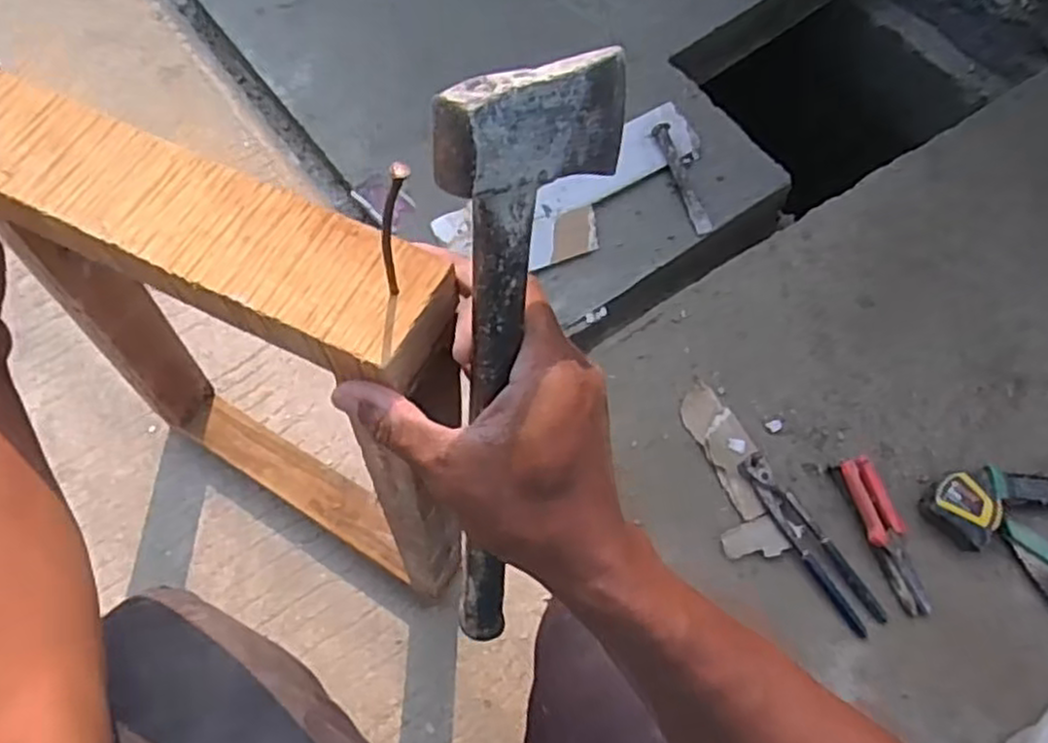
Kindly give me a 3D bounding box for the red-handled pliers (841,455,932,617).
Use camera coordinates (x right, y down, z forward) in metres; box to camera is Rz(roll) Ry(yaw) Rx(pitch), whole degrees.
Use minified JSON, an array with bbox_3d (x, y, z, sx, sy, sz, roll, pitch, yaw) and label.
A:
[{"bbox_3d":[0.405,0.183,0.840,0.038,0.020,0.176,-10,66,-8],"label":"red-handled pliers"}]

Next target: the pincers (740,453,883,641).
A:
[{"bbox_3d":[0.321,0.186,0.838,0.045,0.023,0.217,-27,69,-15],"label":"pincers"}]

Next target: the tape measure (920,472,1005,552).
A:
[{"bbox_3d":[0.493,0.156,0.839,0.076,0.032,0.066,40,70,14],"label":"tape measure"}]

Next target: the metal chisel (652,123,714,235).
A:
[{"bbox_3d":[0.216,-0.262,1.012,0.028,0.026,0.168,-17,68,-10],"label":"metal chisel"}]

